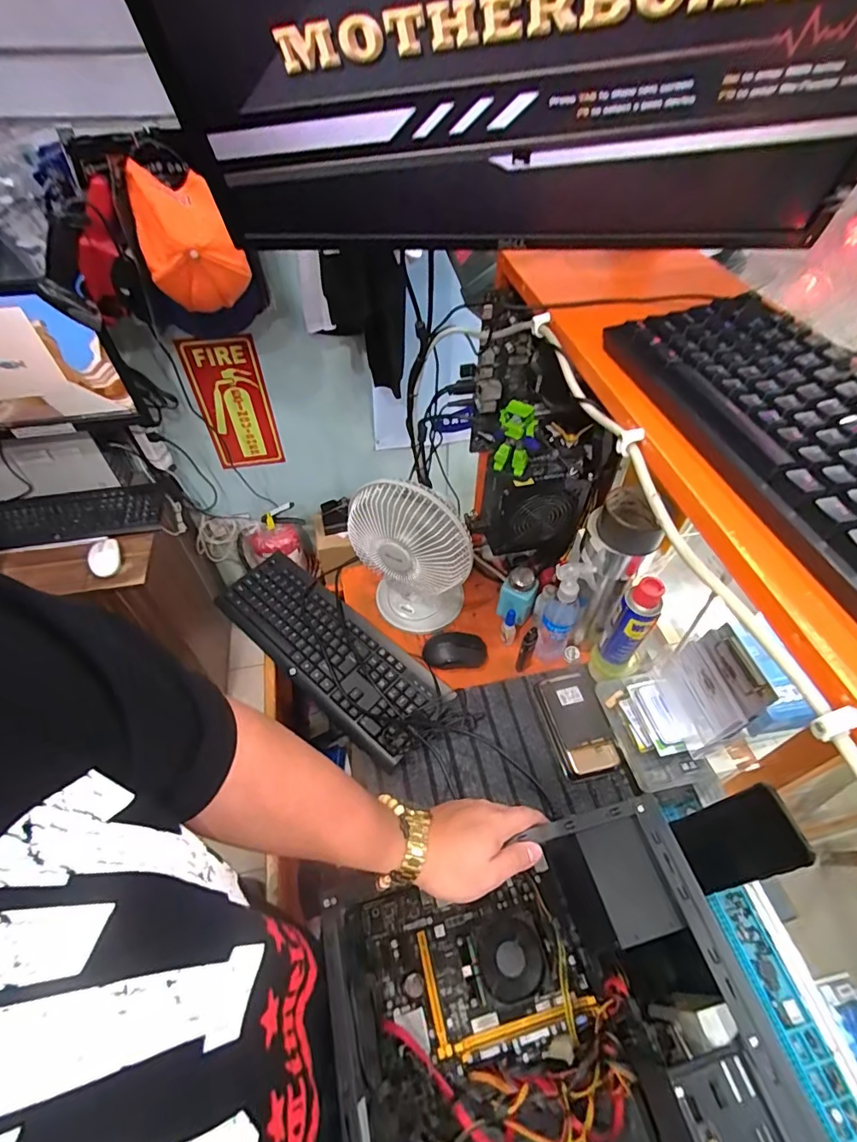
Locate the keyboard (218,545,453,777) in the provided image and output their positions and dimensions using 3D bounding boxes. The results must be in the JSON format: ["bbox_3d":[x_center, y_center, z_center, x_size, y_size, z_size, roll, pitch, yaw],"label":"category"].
[{"bbox_3d":[-0.161,0.120,0.798,0.428,0.031,0.139,34,58,25],"label":"keyboard"}]

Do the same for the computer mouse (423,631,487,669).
[{"bbox_3d":[0.043,0.120,0.798,0.100,0.035,0.069,-3,50,-2],"label":"computer mouse"}]

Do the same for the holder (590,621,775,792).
[{"bbox_3d":[0.308,0.162,0.619,0.099,0.207,0.154,-14,52,-12],"label":"holder"}]

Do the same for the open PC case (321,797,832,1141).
[{"bbox_3d":[0.107,0.438,0.452,0.350,0.177,0.323,-11,51,-10],"label":"open PC case"}]

